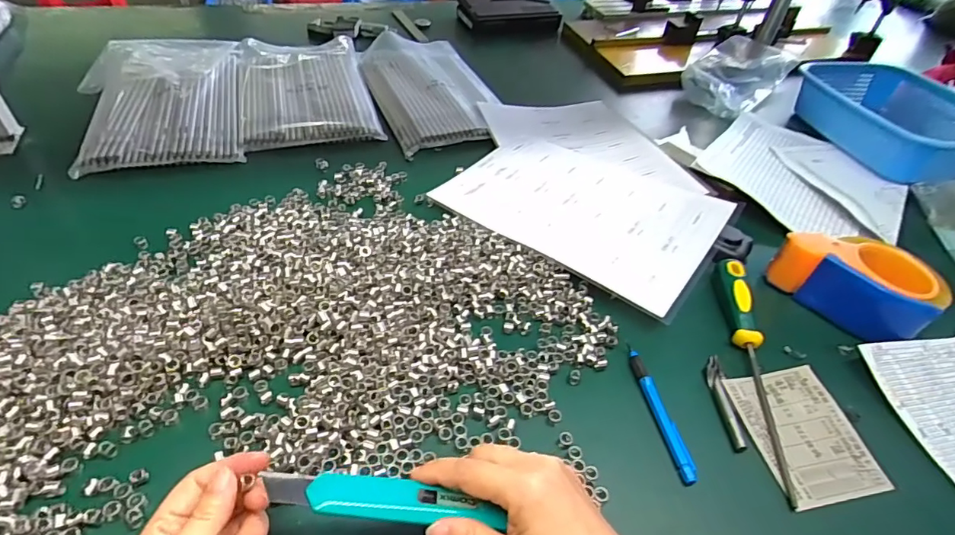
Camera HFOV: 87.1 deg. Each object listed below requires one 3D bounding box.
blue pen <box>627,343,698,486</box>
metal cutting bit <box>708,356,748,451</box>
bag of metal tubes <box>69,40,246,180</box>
[{"bbox_3d":[0.149,0.114,0.410,0.010,0.009,0.120,-4,45,-10],"label":"blue pen"},{"bbox_3d":[0.209,0.110,0.425,0.014,0.006,0.087,6,44,0],"label":"metal cutting bit"},{"bbox_3d":[-0.435,-0.238,0.694,0.198,0.028,0.318,-10,47,-16],"label":"bag of metal tubes"}]

